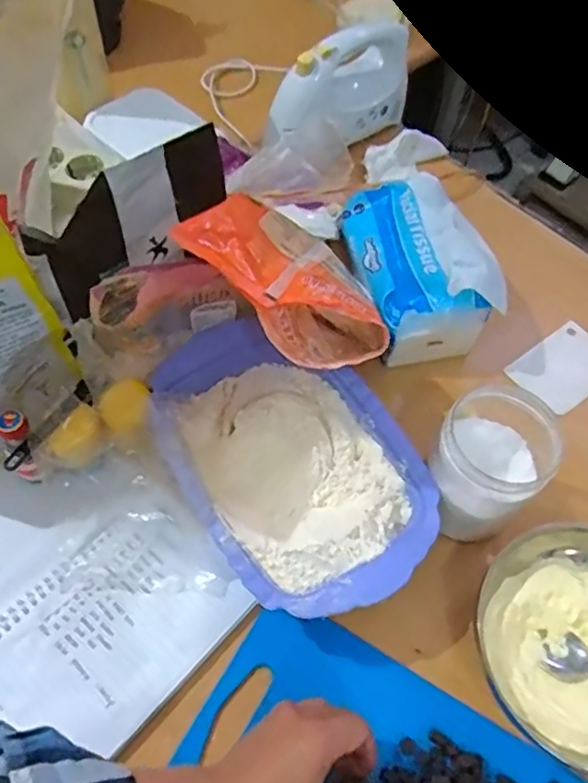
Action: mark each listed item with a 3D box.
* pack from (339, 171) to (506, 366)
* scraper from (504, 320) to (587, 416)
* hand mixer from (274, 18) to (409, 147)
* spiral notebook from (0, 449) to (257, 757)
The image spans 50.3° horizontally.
[{"bbox_3d":[0.127,-0.137,0.653,0.119,0.088,0.184,-9,59,-8],"label":"pack"},{"bbox_3d":[0.285,-0.025,0.660,0.108,0.007,0.077,-32,61,-16],"label":"scraper"},{"bbox_3d":[0.063,-0.364,0.772,0.178,0.124,0.066,-29,64,-18],"label":"hand mixer"},{"bbox_3d":[-0.189,0.149,0.509,0.261,0.025,0.196,37,69,17],"label":"spiral notebook"}]

